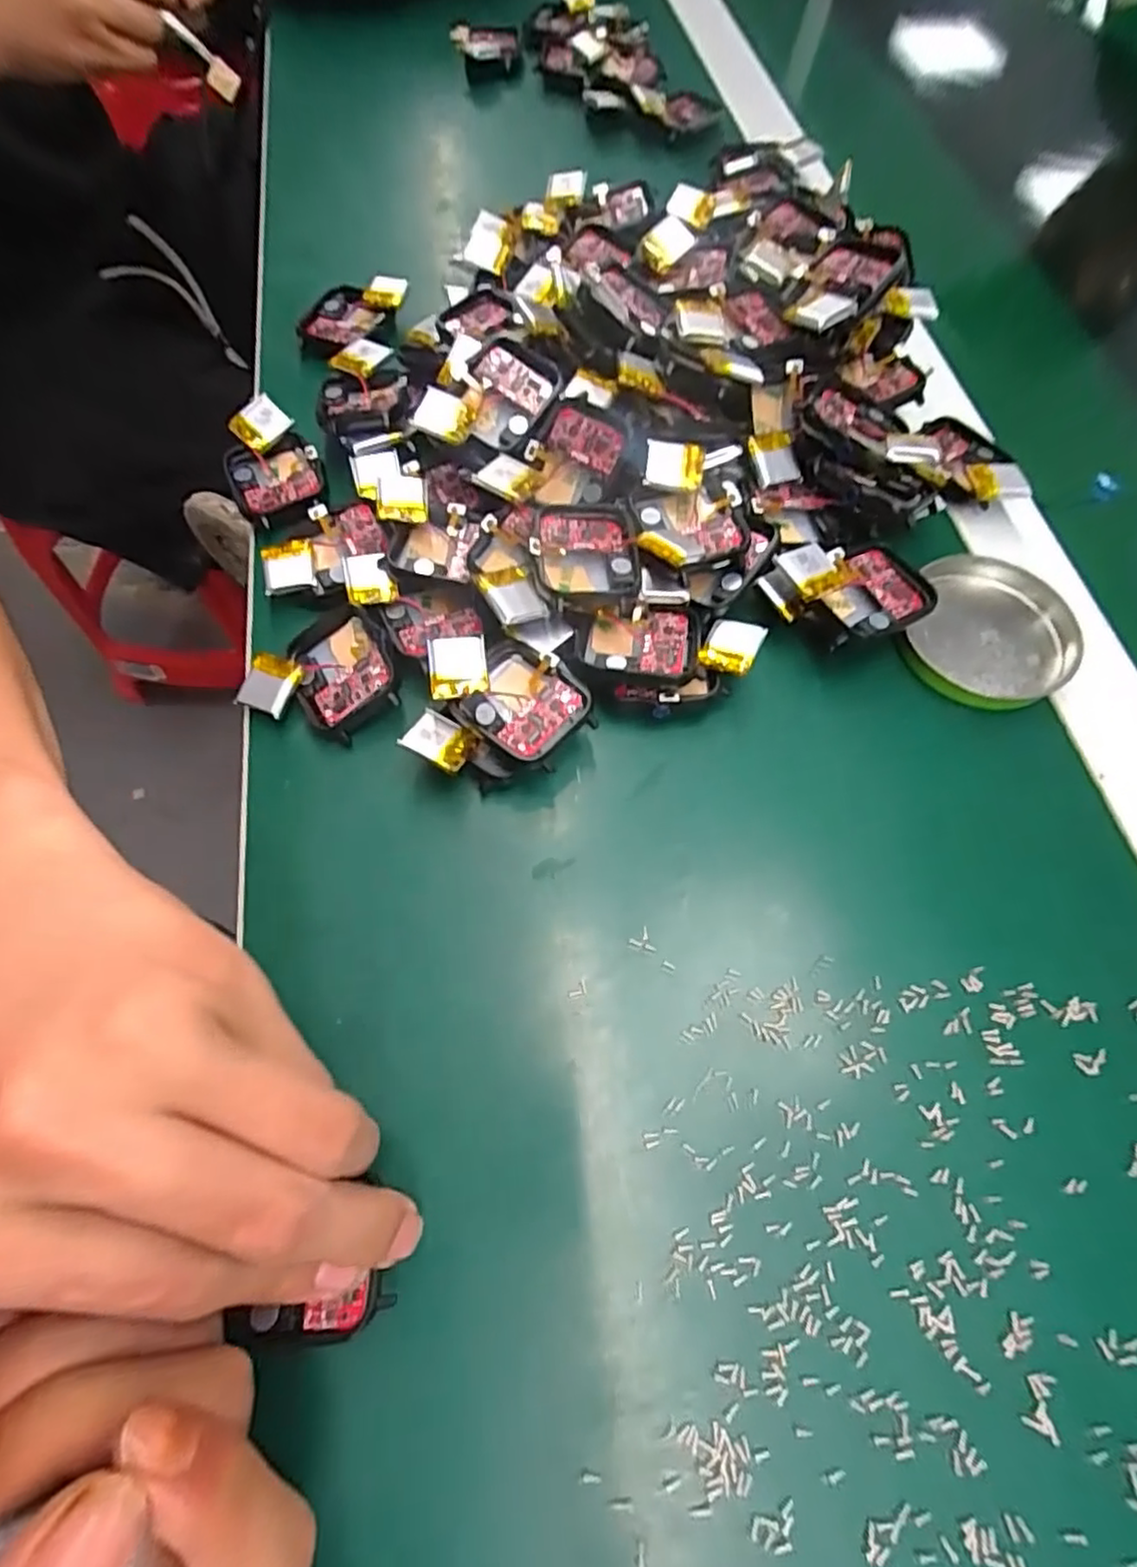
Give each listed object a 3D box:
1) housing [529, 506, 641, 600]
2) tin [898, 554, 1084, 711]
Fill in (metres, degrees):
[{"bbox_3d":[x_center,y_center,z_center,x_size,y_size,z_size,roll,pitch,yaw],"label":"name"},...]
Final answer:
[{"bbox_3d":[0.006,-0.082,0.242,0.037,0.011,0.041,-4,65,-4],"label":"housing"},{"bbox_3d":[0.164,-0.060,0.262,0.061,0.015,0.067,1,65,-1],"label":"tin"}]

